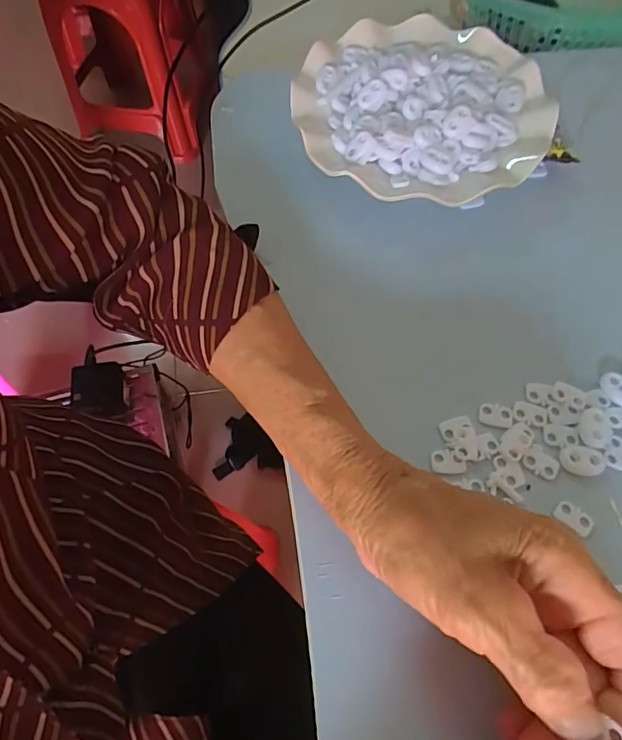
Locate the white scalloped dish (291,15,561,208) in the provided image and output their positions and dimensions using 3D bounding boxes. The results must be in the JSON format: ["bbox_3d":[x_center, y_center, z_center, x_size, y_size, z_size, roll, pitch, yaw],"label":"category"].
[{"bbox_3d":[0.079,-0.184,0.350,0.175,0.029,0.165,0,62,0],"label":"white scalloped dish"}]

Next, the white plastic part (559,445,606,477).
[{"bbox_3d":[0.142,0.048,0.262,0.022,0.004,0.014,14,62,8],"label":"white plastic part"}]

